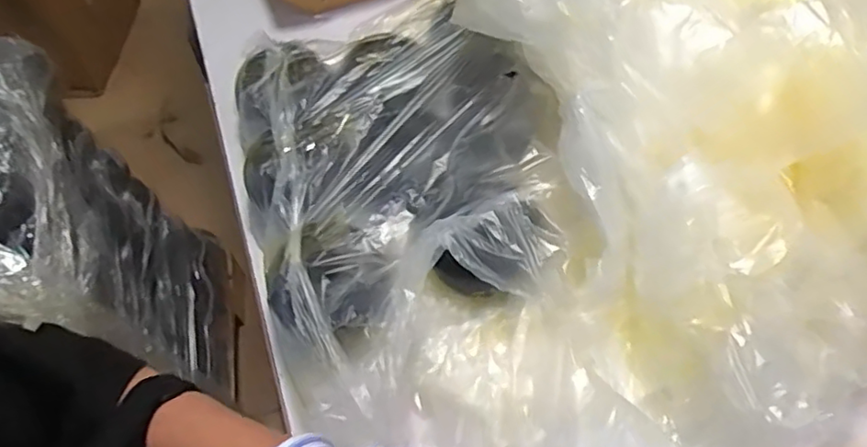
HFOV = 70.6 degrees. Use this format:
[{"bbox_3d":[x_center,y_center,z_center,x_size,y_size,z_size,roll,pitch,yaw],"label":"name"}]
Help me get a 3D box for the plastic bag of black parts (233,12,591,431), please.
[{"bbox_3d":[-0.038,-0.076,0.689,0.363,0.095,0.479,-20,61,-8],"label":"plastic bag of black parts"}]

